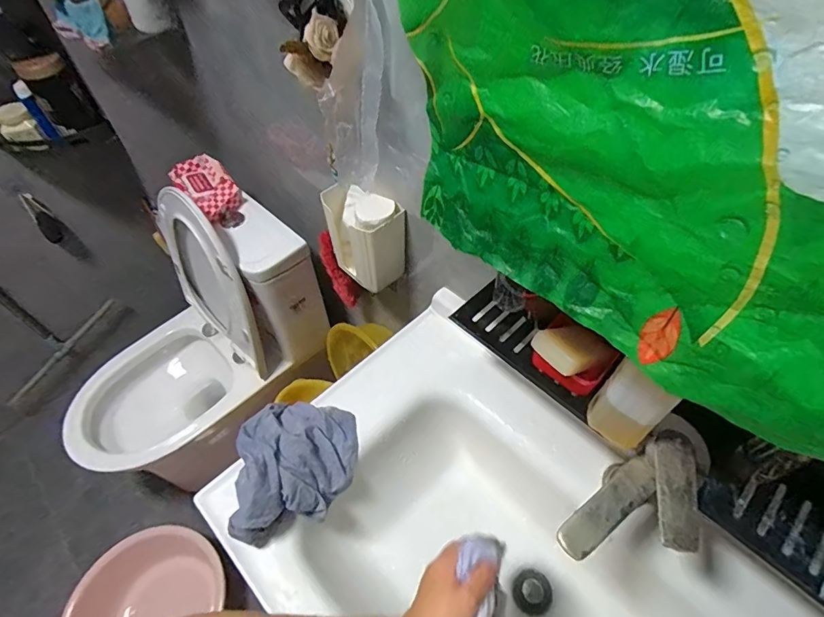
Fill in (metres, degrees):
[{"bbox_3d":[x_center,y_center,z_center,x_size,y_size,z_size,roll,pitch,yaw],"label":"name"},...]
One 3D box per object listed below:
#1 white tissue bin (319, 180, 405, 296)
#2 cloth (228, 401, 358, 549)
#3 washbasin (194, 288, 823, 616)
[{"bbox_3d":[-0.090,-0.136,0.824,0.140,0.178,0.083,36,61,25],"label":"white tissue bin"},{"bbox_3d":[-0.163,0.223,0.626,0.163,0.055,0.179,13,56,-31],"label":"cloth"},{"bbox_3d":[0.159,0.397,0.592,0.478,0.178,0.800,-38,60,-25],"label":"washbasin"}]

